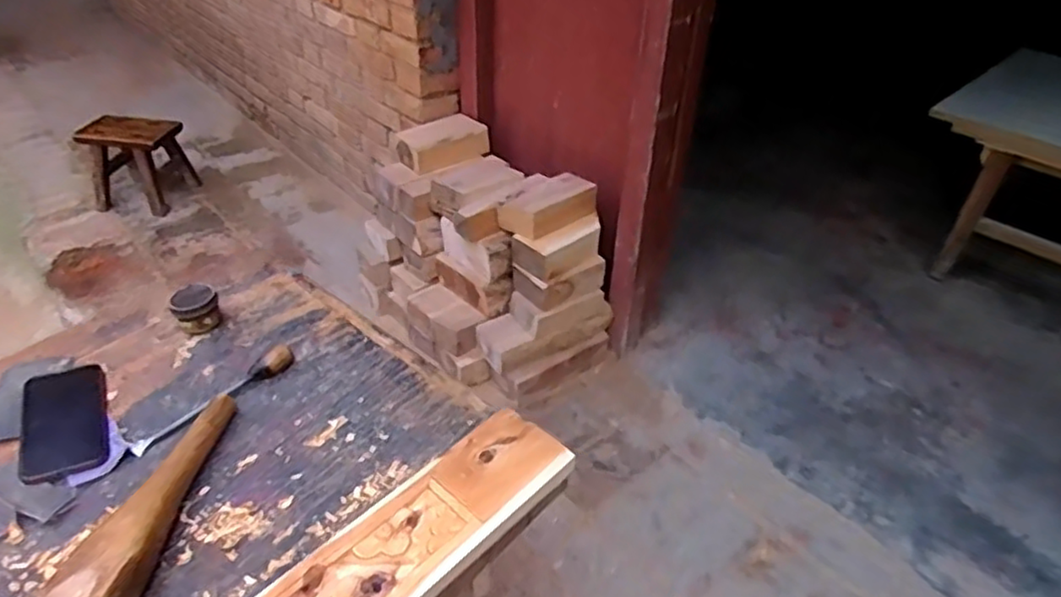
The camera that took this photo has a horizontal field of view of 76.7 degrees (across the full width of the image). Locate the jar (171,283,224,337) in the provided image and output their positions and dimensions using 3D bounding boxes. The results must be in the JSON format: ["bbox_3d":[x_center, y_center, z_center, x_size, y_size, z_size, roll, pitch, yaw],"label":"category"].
[{"bbox_3d":[-0.428,0.014,0.859,0.056,0.052,0.050,-21,43,-23],"label":"jar"}]

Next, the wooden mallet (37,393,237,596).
[{"bbox_3d":[-0.355,0.195,0.631,0.065,0.050,0.280,4,39,7],"label":"wooden mallet"}]

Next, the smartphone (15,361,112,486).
[{"bbox_3d":[-0.516,0.132,0.743,0.082,0.014,0.171,-20,42,-22],"label":"smartphone"}]

